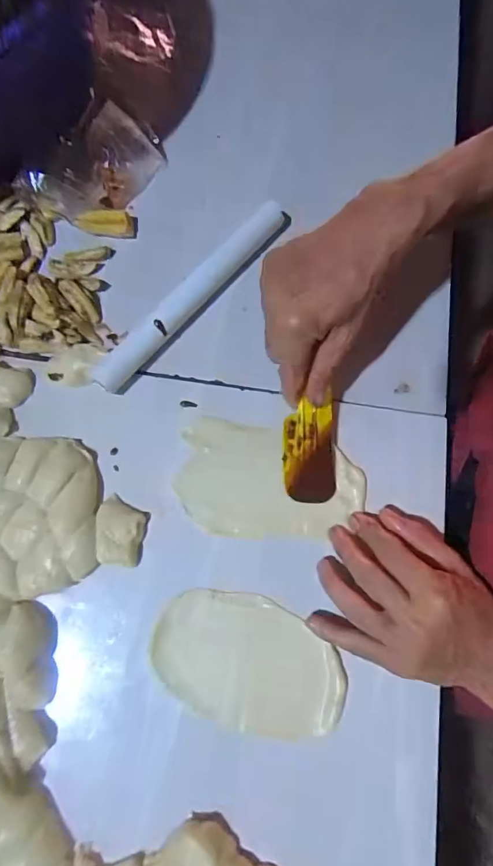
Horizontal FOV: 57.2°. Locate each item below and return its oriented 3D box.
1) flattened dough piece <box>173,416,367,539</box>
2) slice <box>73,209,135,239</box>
[{"bbox_3d":[0.020,0.039,0.370,0.148,0.008,0.091,7,75,0],"label":"flattened dough piece"},{"bbox_3d":[-0.132,-0.196,0.422,0.052,0.020,0.018,5,75,-1],"label":"slice"}]

